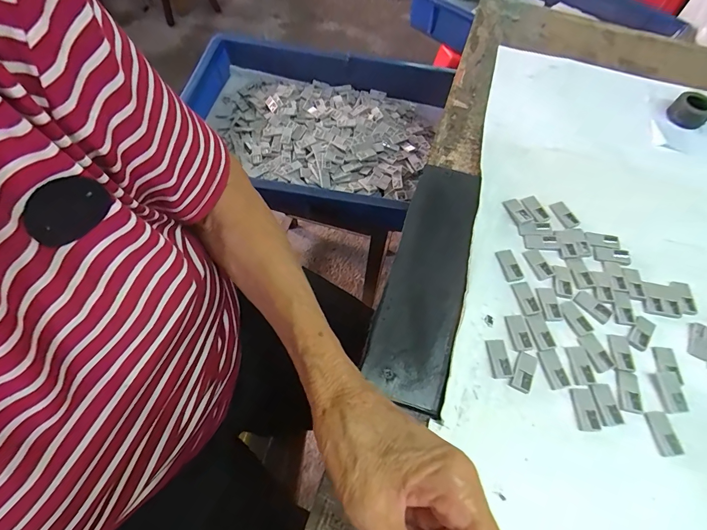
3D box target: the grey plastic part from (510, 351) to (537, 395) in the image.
[{"bbox_3d":[0.123,0.077,0.267,0.014,0.004,0.028,25,64,10],"label":"grey plastic part"}]

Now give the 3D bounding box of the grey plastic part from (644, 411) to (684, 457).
[{"bbox_3d":[0.212,0.115,0.253,0.015,0.004,0.028,-6,63,-6],"label":"grey plastic part"}]

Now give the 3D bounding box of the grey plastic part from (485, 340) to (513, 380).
[{"bbox_3d":[0.107,0.069,0.271,0.014,0.004,0.028,-2,63,-4],"label":"grey plastic part"}]

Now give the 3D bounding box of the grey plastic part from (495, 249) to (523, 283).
[{"bbox_3d":[0.130,0.000,0.308,0.014,0.004,0.028,-9,63,-7],"label":"grey plastic part"}]

